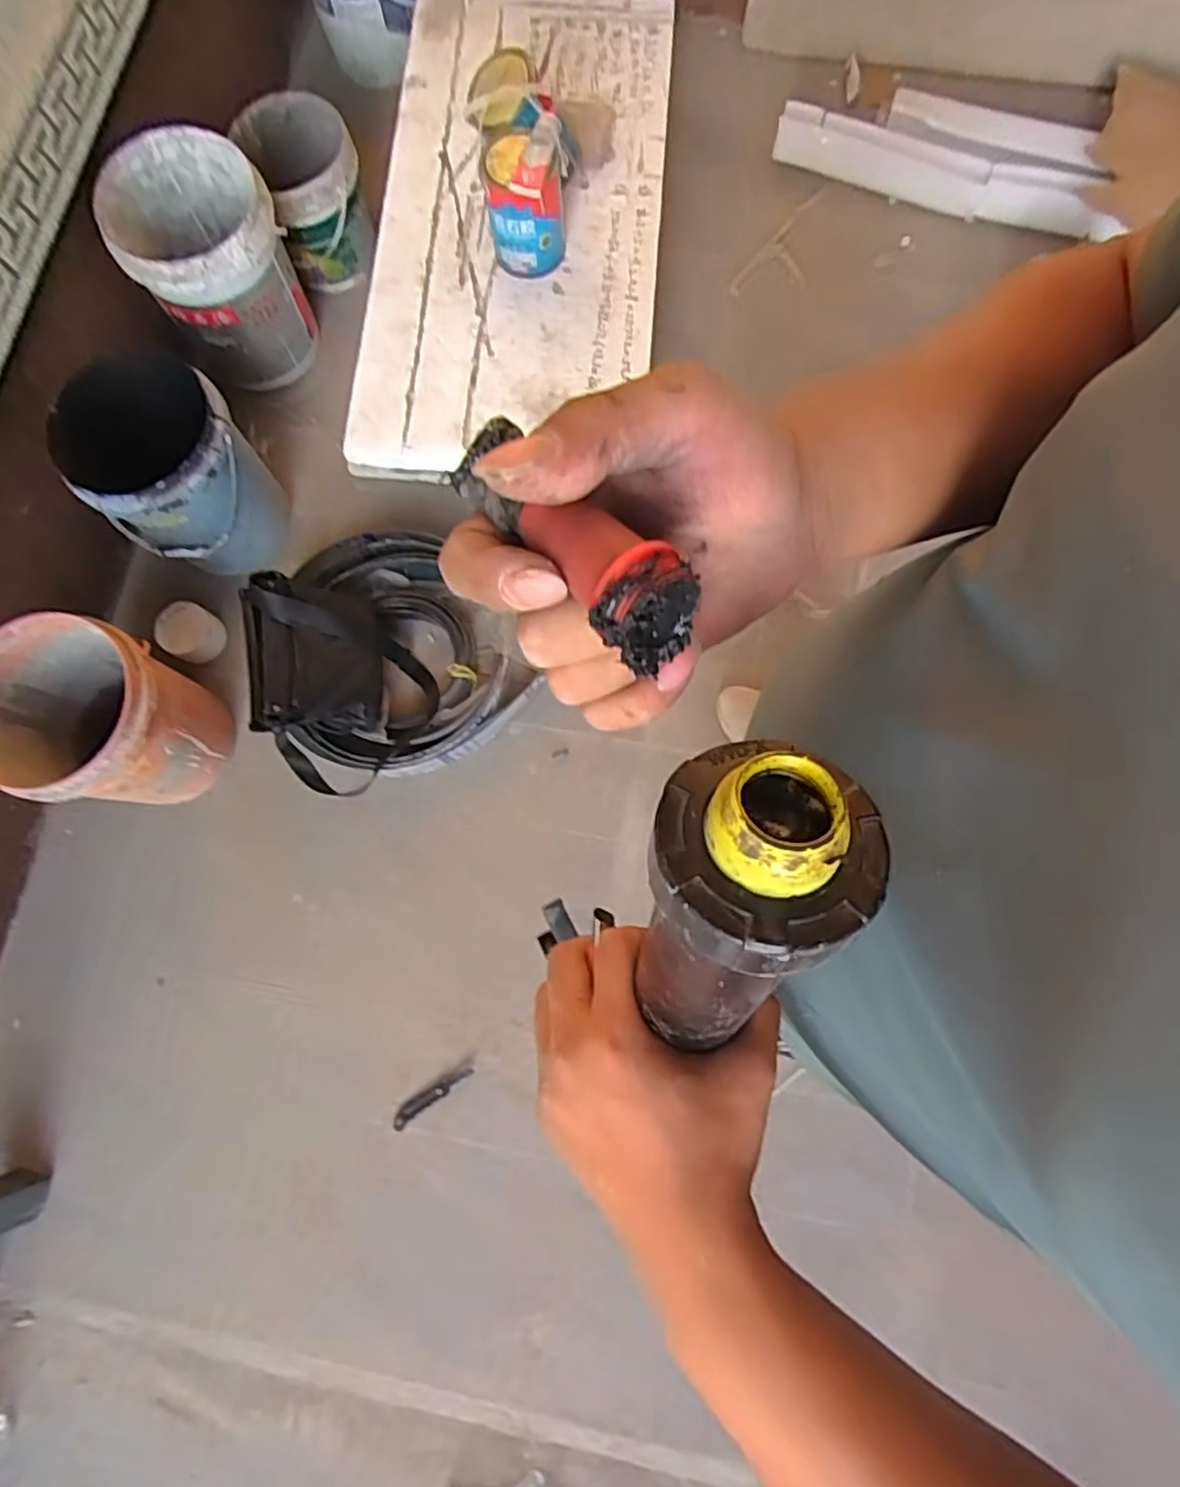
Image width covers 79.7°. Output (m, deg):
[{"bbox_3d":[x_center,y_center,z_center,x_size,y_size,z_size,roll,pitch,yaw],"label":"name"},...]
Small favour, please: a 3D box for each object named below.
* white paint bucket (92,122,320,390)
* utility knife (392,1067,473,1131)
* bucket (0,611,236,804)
[{"bbox_3d":[-0.760,-0.986,1.468,0.301,0.369,0.342,-32,78,-4],"label":"white paint bucket"},{"bbox_3d":[-0.300,0.668,1.345,0.175,0.018,0.033,-38,79,-5],"label":"utility knife"},{"bbox_3d":[-0.883,-0.033,1.303,0.293,0.308,0.294,-1,78,3],"label":"bucket"}]

